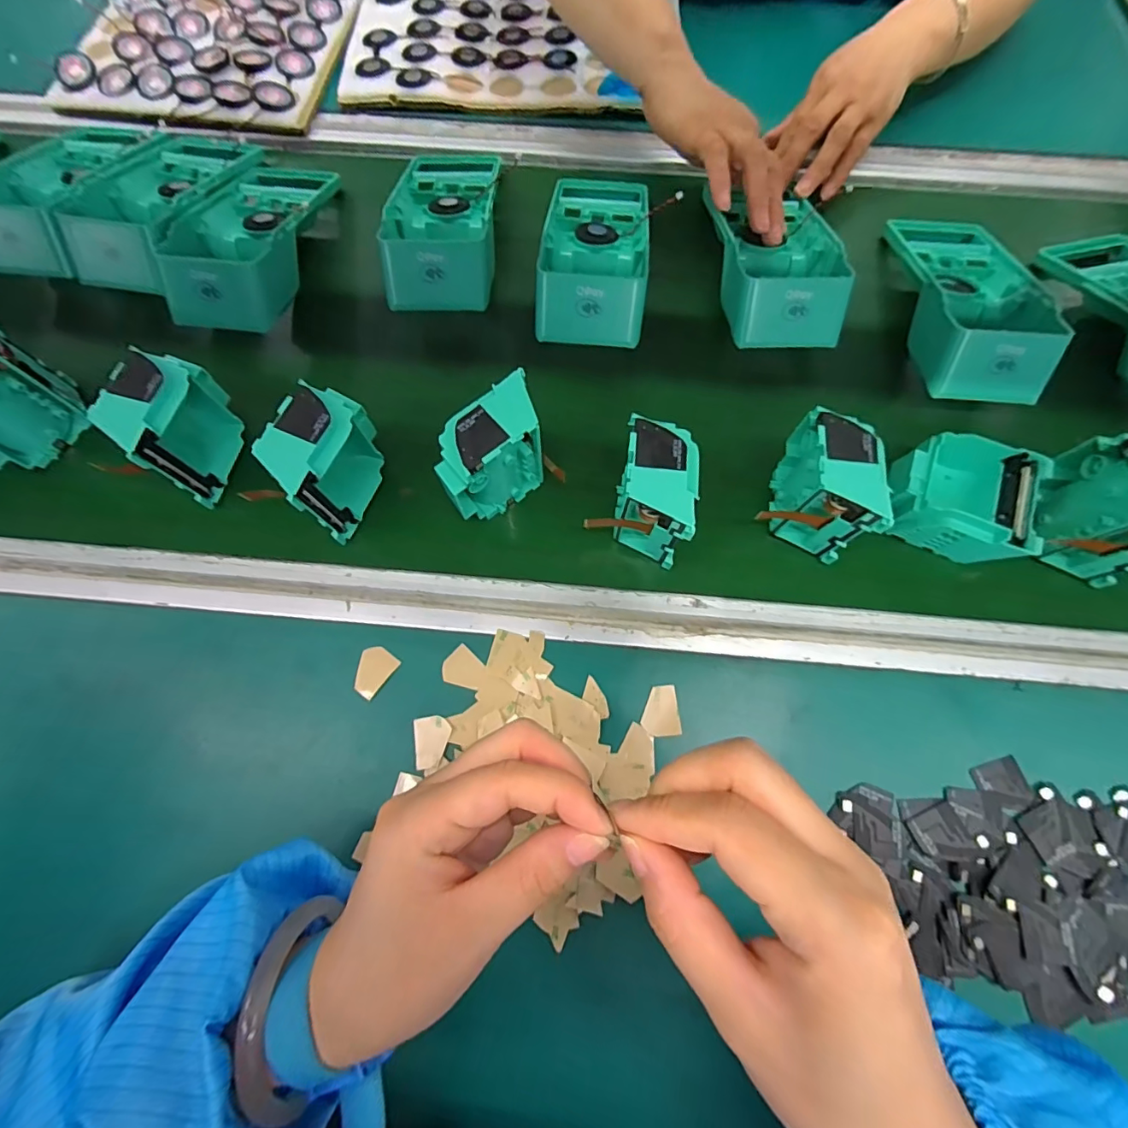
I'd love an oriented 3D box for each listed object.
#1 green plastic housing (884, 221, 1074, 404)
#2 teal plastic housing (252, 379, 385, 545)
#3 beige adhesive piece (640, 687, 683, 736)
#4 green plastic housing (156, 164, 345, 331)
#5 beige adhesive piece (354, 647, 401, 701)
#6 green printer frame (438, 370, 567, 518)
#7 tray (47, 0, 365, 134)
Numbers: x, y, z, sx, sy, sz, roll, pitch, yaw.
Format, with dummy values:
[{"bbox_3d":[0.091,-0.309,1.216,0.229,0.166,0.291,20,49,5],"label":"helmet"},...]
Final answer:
[{"bbox_3d":[0.308,-0.211,0.384,0.096,0.051,0.195,3,73,1],"label":"green plastic housing"},{"bbox_3d":[-0.155,-0.065,0.328,0.040,0.080,0.082,15,74,5],"label":"teal plastic housing"},{"bbox_3d":[0.059,0.090,0.308,0.023,0.004,0.029,-4,73,-1],"label":"beige adhesive piece"},{"bbox_3d":[-0.253,-0.274,0.410,0.085,0.057,0.196,8,73,3],"label":"green plastic housing"},{"bbox_3d":[-0.122,0.067,0.317,0.023,0.004,0.030,37,77,10],"label":"beige adhesive piece"},{"bbox_3d":[-0.045,-0.069,0.327,0.073,0.075,0.042,-30,75,-8],"label":"green printer frame"},{"bbox_3d":[-0.335,-0.562,0.511,0.245,0.018,0.316,11,74,4],"label":"tray"}]

